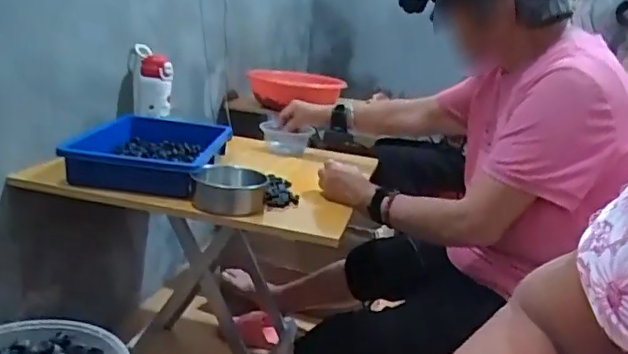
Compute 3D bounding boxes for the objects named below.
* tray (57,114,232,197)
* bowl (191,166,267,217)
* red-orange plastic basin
[{"bbox_3d":[-0.310,-0.054,1.165,0.269,0.060,0.402,4,16,-7],"label":"tray"},{"bbox_3d":[-0.143,0.024,1.010,0.123,0.059,0.118,4,16,-7],"label":"bowl"},{"bbox_3d":[-0.047,-0.278,1.915,0.283,0.121,0.327,6,16,0],"label":"red-orange plastic basin"}]

